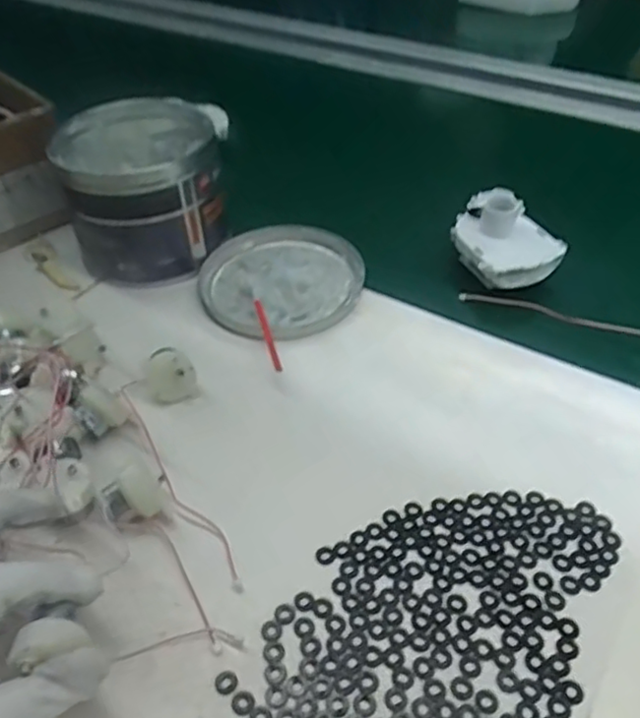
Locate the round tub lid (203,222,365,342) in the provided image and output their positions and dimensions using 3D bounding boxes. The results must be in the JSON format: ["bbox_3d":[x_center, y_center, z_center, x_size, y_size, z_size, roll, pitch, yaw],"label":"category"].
[{"bbox_3d":[-0.030,-0.068,0.530,0.134,0.013,0.128,-2,43,2],"label":"round tub lid"}]

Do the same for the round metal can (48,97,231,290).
[{"bbox_3d":[-0.148,-0.143,0.552,0.126,0.104,0.137,-16,45,-13],"label":"round metal can"}]

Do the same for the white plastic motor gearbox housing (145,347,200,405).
[{"bbox_3d":[-0.103,0.009,0.439,0.030,0.033,0.028,-21,46,-18],"label":"white plastic motor gearbox housing"}]

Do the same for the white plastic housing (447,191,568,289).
[{"bbox_3d":[0.149,-0.098,0.531,0.071,0.050,0.088,-17,45,-14],"label":"white plastic housing"}]

